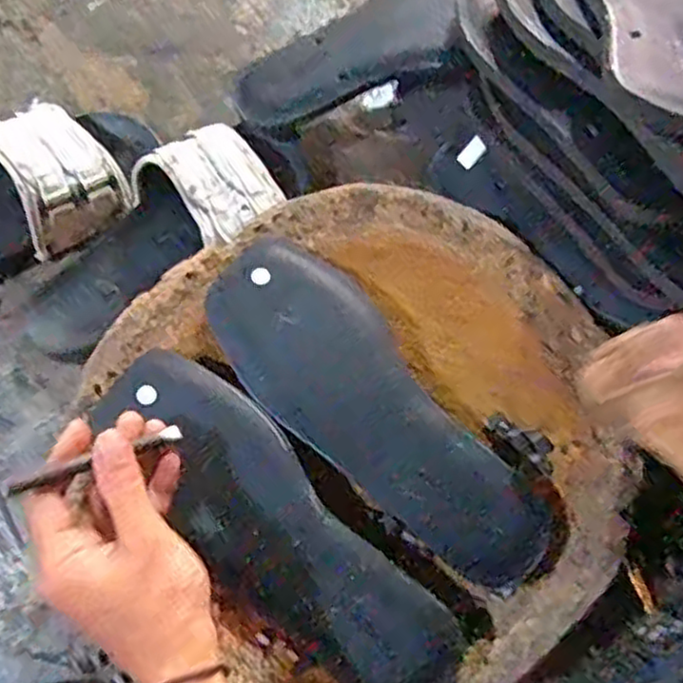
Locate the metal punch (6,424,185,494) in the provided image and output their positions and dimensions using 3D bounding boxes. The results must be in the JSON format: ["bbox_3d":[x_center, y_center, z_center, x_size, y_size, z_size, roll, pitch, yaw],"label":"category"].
[{"bbox_3d":[-0.132,0.064,0.397,0.097,0.004,0.009,-17,72,-36],"label":"metal punch"}]

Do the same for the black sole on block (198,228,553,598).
[{"bbox_3d":[0.019,0.046,0.466,0.093,0.020,0.264,-39,78,-11],"label":"black sole on block"}]

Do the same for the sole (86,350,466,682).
[{"bbox_3d":[-0.043,0.111,0.444,0.082,0.021,0.266,-42,79,-12],"label":"sole"}]

